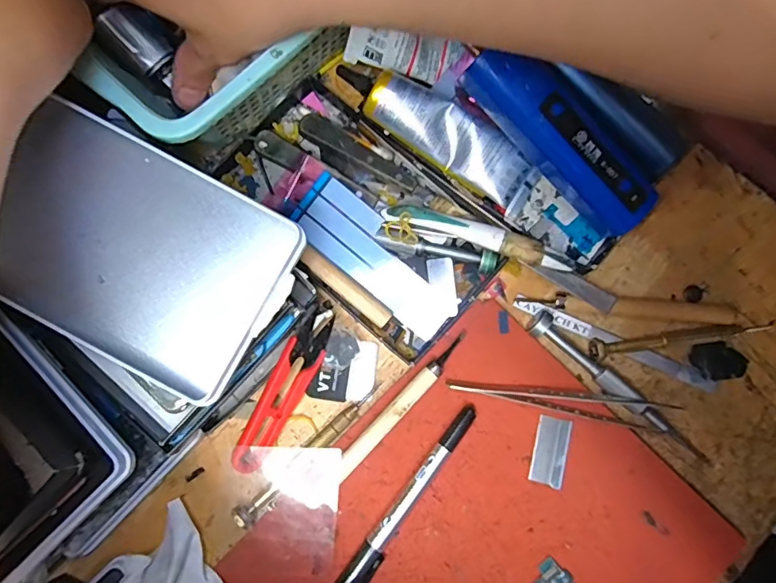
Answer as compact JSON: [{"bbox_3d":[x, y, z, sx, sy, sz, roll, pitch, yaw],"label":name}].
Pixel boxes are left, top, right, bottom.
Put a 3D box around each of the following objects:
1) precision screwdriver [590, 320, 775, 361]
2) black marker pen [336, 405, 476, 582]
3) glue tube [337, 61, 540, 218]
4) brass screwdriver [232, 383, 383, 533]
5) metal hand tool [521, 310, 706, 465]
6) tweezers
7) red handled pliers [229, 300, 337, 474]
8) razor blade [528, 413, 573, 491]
[{"bbox_3d":[0.175,0.028,0.302,0.110,0.007,0.011,-6,81,-1],"label":"precision screwdriver"},{"bbox_3d":[0.012,0.120,0.285,0.015,0.010,0.128,38,83,5],"label":"black marker pen"},{"bbox_3d":[0.030,-0.098,0.309,0.127,0.033,0.035,33,83,5],"label":"glue tube"},{"bbox_3d":[-0.045,0.094,0.296,0.107,0.011,0.012,-42,84,-6],"label":"brass screwdriver"},{"bbox_3d":[0.135,0.056,0.296,0.126,0.011,0.014,40,83,6],"label":"metal hand tool"},{"bbox_3d":[0.102,0.065,0.294,0.132,0.011,0.016,7,81,1],"label":"tweezers"},{"bbox_3d":[-0.058,0.054,0.292,0.020,0.011,0.102,26,79,4],"label":"red handled pliers"},{"bbox_3d":[0.093,0.091,0.292,0.019,0.004,0.038,15,82,2],"label":"razor blade"}]

